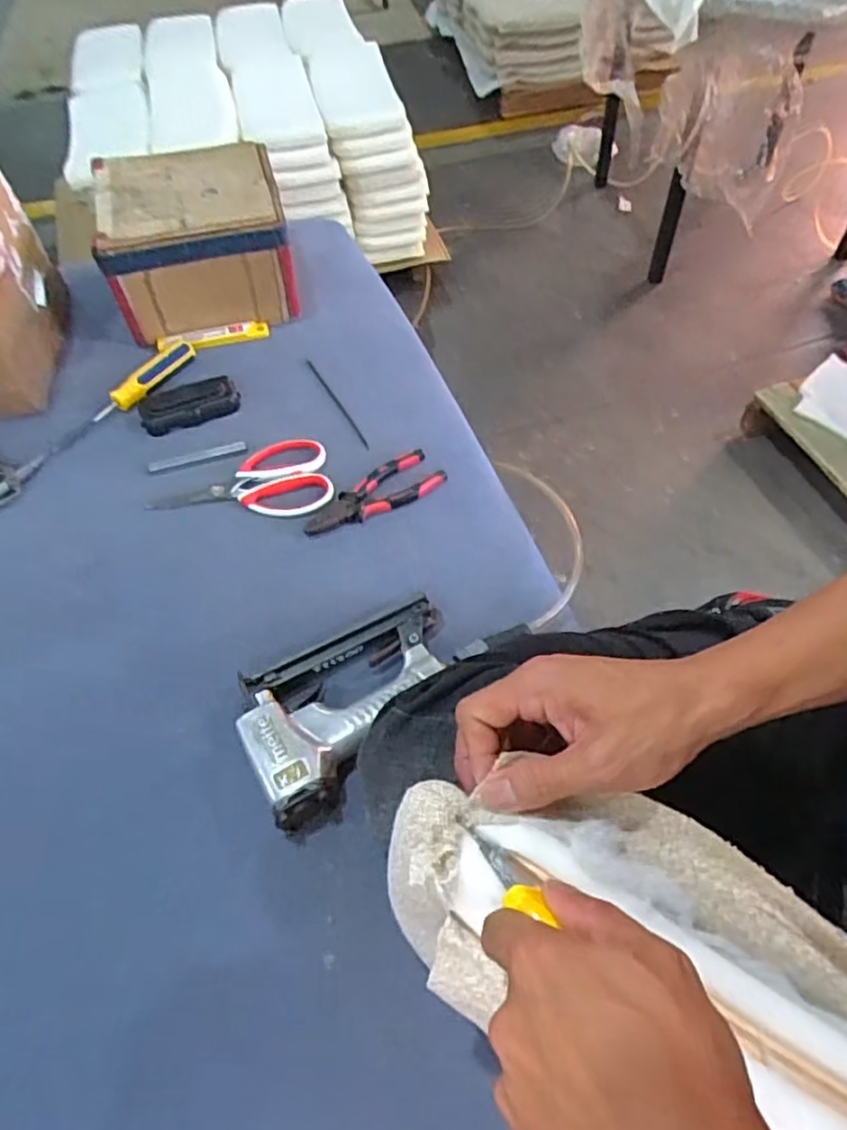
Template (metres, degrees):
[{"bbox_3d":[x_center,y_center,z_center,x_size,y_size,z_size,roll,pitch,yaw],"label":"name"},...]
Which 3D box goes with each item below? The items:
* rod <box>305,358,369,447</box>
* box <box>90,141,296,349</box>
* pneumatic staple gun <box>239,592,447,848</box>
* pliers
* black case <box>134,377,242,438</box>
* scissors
[{"bbox_3d":[-0.101,-0.190,0.794,0.007,0.008,0.181,-24,58,-15],"label":"rod"},{"bbox_3d":[-0.292,-0.422,0.885,0.211,0.136,0.232,-14,56,-8],"label":"box"},{"bbox_3d":[-0.055,0.108,0.557,0.183,0.039,0.156,-22,57,-13],"label":"pneumatic staple gun"},{"bbox_3d":[-0.050,-0.069,0.701,0.153,0.011,0.054,-33,60,-20],"label":"pliers"},{"bbox_3d":[-0.270,-0.184,0.781,0.110,0.015,0.069,-16,56,-9],"label":"black case"},{"bbox_3d":[-0.191,-0.083,0.713,0.182,0.009,0.098,-12,55,-6],"label":"scissors"}]

